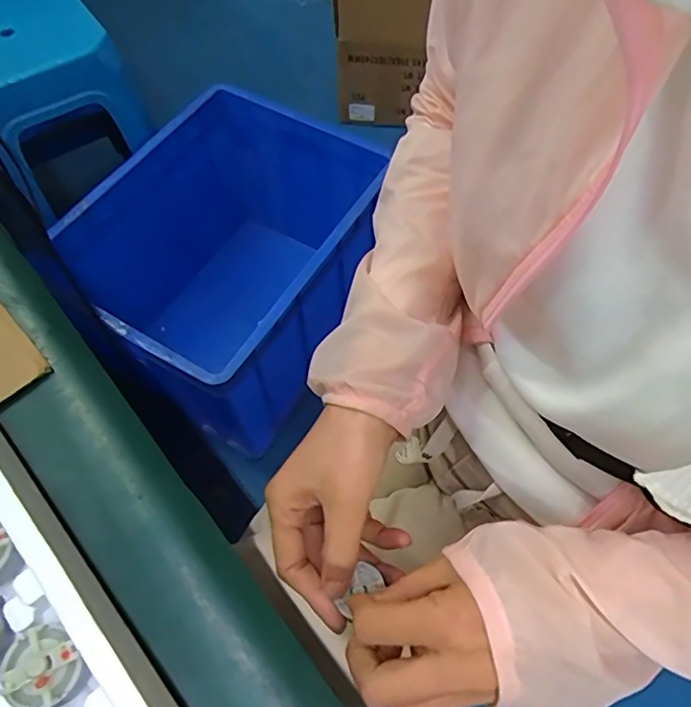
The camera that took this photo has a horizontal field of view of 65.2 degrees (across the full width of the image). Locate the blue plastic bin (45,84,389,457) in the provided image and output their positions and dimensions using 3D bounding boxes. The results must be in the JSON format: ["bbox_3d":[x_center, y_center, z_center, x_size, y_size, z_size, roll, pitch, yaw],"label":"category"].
[{"bbox_3d":[-0.206,-0.155,1.101,0.424,0.450,0.584,27,63,12],"label":"blue plastic bin"}]

